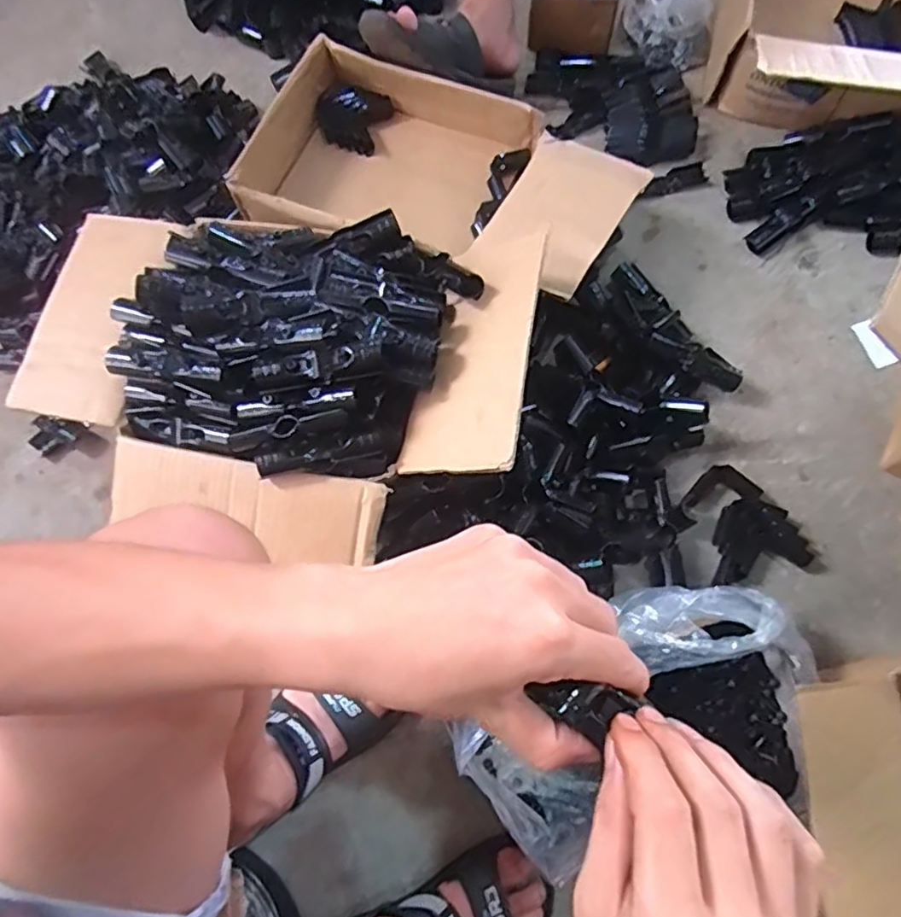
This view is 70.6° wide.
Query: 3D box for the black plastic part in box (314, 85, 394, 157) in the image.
[{"bbox_3d":[-0.142,-0.497,0.924,0.096,0.040,0.087,19,73,8],"label":"black plastic part in box"}]

